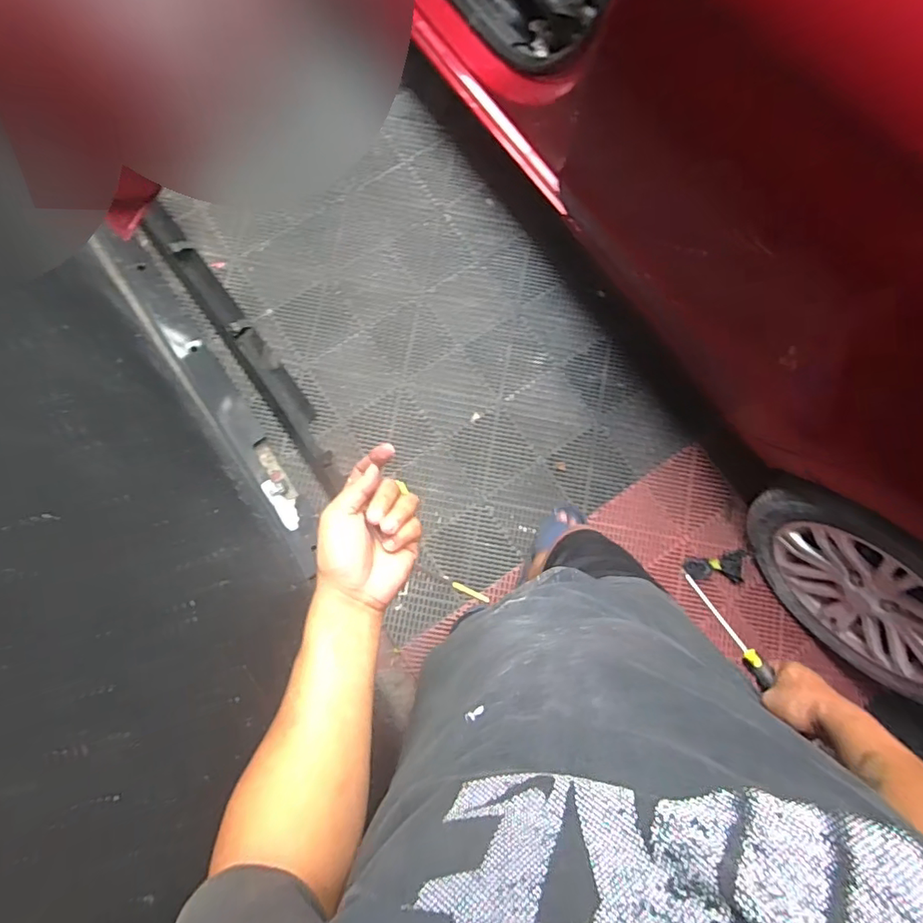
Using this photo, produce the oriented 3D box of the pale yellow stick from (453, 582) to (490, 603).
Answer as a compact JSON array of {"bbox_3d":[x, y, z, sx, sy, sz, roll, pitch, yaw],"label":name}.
[{"bbox_3d":[0.026,0.352,1.401,0.104,0.012,0.018,25,80,3],"label":"pale yellow stick"}]

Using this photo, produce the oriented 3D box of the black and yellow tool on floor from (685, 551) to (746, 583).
[{"bbox_3d":[0.695,0.294,1.419,0.166,0.022,0.079,-8,80,-2],"label":"black and yellow tool on floor"}]

